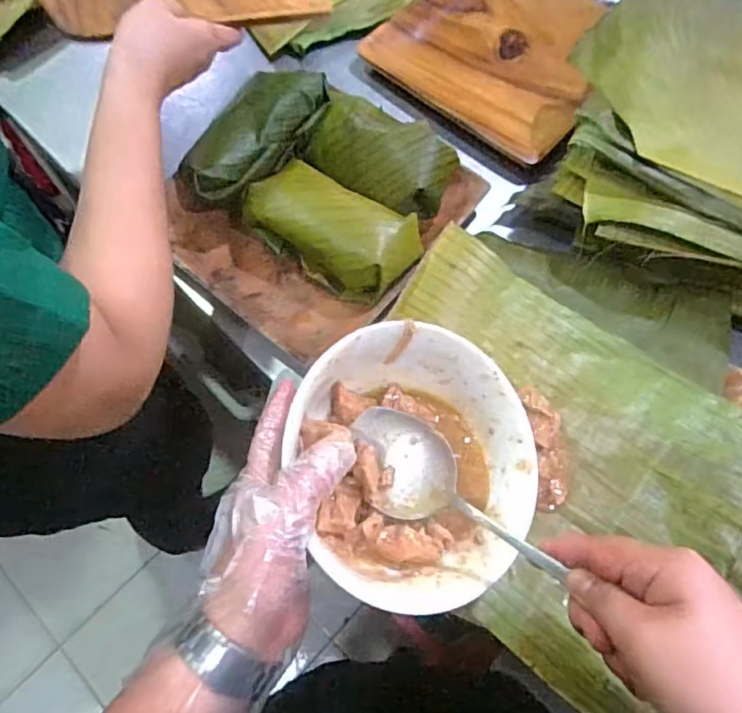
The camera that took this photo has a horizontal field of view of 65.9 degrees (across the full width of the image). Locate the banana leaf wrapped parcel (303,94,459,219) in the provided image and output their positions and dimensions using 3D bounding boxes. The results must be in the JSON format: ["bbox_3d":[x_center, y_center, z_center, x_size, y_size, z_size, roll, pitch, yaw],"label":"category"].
[{"bbox_3d":[0.003,-0.184,0.546,0.150,0.067,0.085,34,71,15],"label":"banana leaf wrapped parcel"}]

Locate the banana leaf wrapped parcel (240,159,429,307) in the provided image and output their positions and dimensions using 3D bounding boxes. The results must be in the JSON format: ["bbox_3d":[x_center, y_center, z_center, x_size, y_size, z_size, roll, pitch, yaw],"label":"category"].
[{"bbox_3d":[-0.033,-0.113,0.513,0.150,0.052,0.083,31,70,14],"label":"banana leaf wrapped parcel"}]

